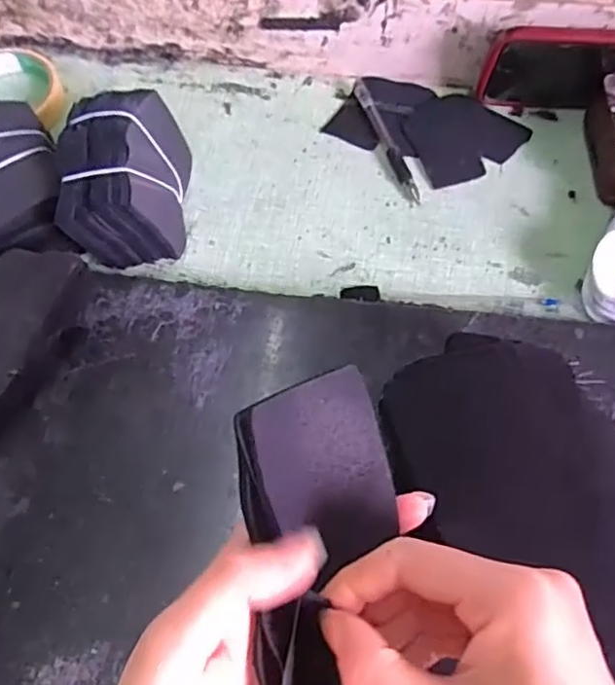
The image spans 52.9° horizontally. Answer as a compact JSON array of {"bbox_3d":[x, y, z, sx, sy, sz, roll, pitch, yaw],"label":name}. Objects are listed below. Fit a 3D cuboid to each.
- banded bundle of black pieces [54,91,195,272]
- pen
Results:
[{"bbox_3d":[-0.126,-0.117,0.435,0.069,0.078,0.124,-2,64,-1],"label":"banded bundle of black pieces"},{"bbox_3d":[0.062,-0.162,0.488,0.011,0.008,0.123,-18,65,-8],"label":"pen"}]

